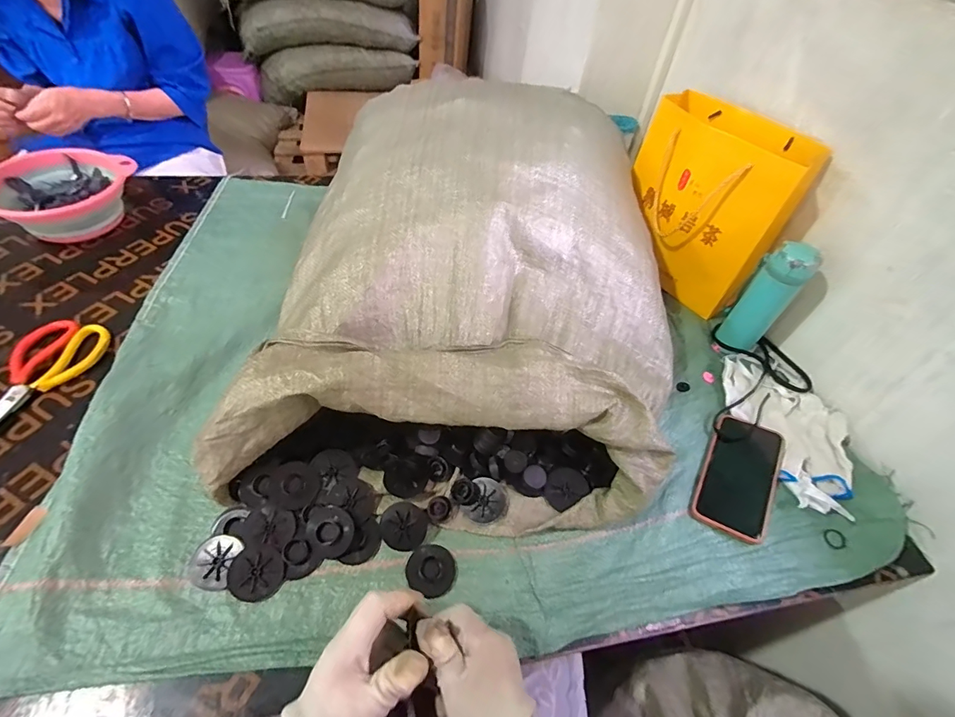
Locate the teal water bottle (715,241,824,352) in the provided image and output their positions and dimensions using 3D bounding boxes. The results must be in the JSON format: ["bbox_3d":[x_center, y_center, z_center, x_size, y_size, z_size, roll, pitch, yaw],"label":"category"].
[{"bbox_3d":[0.419,-0.082,0.643,0.058,0.173,0.063,-35,63,-30],"label":"teal water bottle"}]

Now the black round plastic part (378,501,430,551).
[{"bbox_3d":[-0.080,0.183,0.477,0.052,0.014,0.047,27,71,-1],"label":"black round plastic part"}]

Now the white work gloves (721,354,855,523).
[{"bbox_3d":[0.429,0.087,0.602,0.141,0.025,0.237,-9,53,-14],"label":"white work gloves"}]

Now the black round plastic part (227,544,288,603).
[{"bbox_3d":[-0.223,0.216,0.444,0.050,0.011,0.050,5,61,-10],"label":"black round plastic part"}]

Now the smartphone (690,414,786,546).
[{"bbox_3d":[0.332,0.143,0.553,0.077,0.016,0.161,29,53,16],"label":"smartphone"}]

